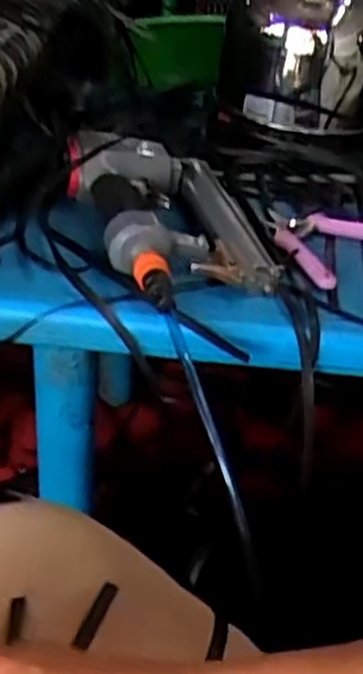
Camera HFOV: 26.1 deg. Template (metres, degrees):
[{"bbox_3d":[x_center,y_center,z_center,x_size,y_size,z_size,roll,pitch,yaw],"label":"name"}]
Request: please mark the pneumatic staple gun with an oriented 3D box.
[{"bbox_3d":[-0.005,-0.115,0.707,0.148,0.048,0.254,-8,37,-20],"label":"pneumatic staple gun"}]

